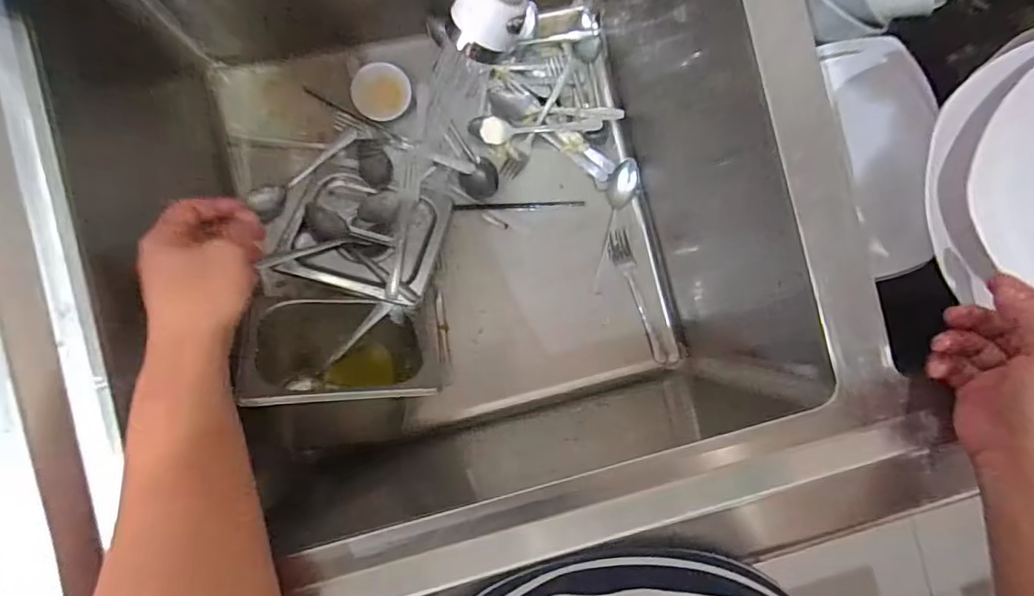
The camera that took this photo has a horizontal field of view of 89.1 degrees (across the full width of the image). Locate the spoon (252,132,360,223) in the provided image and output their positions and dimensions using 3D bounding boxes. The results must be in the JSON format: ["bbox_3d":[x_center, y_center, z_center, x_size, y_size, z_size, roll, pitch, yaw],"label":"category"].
[{"bbox_3d":[-0.261,-0.160,0.652,0.153,0.029,0.036,-43,92,-12],"label":"spoon"}]

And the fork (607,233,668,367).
[{"bbox_3d":[0.155,-0.001,0.672,0.028,0.009,0.177,-20,89,-6],"label":"fork"}]

